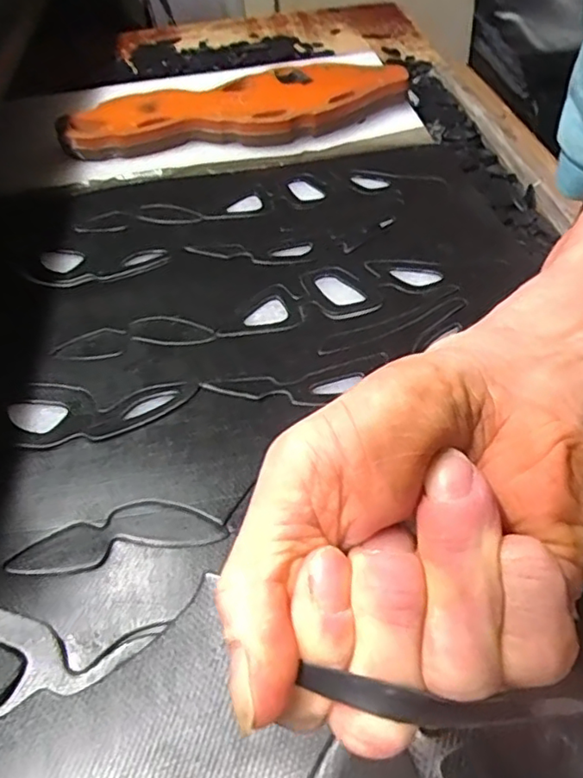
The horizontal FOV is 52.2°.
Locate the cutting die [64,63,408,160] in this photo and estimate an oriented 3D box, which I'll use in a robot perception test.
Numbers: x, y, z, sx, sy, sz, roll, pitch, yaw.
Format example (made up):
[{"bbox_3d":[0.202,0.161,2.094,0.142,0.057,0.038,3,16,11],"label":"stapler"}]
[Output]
[{"bbox_3d":[-0.055,-0.266,0.561,0.319,0.027,0.118,-8,49,-1],"label":"cutting die"}]

